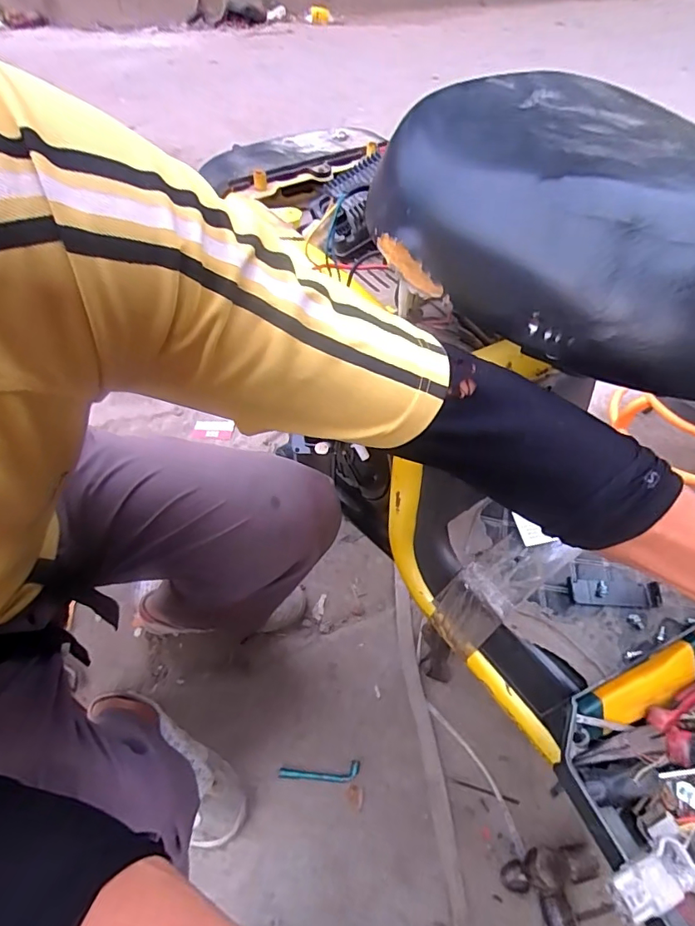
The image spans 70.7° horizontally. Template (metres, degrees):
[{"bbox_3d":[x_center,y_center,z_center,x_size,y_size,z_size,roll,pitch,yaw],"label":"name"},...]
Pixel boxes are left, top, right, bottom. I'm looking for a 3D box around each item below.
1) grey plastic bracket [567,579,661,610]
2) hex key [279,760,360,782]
[{"bbox_3d":[0.273,0.134,0.500,0.090,0.009,0.027,4,52,2],"label":"grey plastic bracket"},{"bbox_3d":[-0.041,0.458,0.721,0.118,0.006,0.024,-3,52,-3],"label":"hex key"}]

